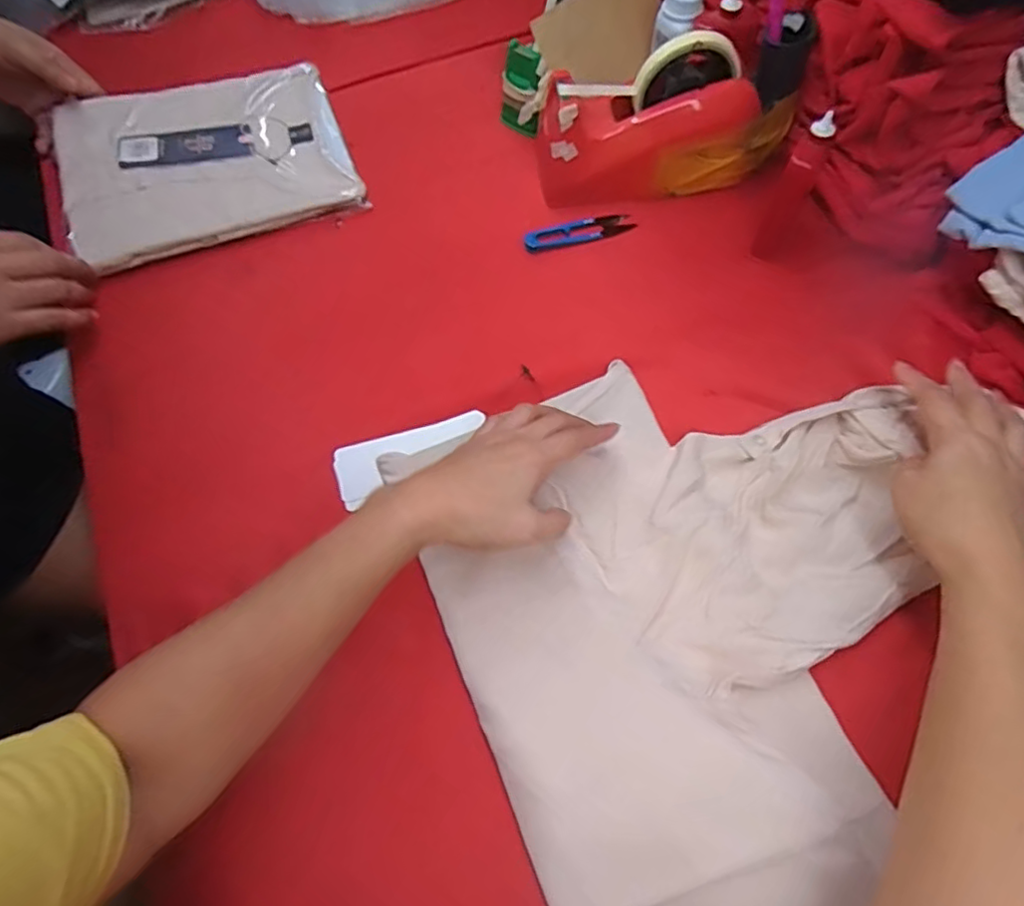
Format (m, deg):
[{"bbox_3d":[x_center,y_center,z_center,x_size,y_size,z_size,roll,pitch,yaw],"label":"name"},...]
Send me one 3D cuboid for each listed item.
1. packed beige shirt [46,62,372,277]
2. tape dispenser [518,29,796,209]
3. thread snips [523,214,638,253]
[{"bbox_3d":[-0.302,-0.297,0.584,0.264,0.027,0.225,-18,66,-11],"label":"packed beige shirt"},{"bbox_3d":[0.131,-0.290,0.523,0.231,0.108,0.073,-2,64,-3],"label":"tape dispenser"},{"bbox_3d":[0.061,-0.203,0.549,0.100,0.008,0.026,-9,65,-6],"label":"thread snips"}]

